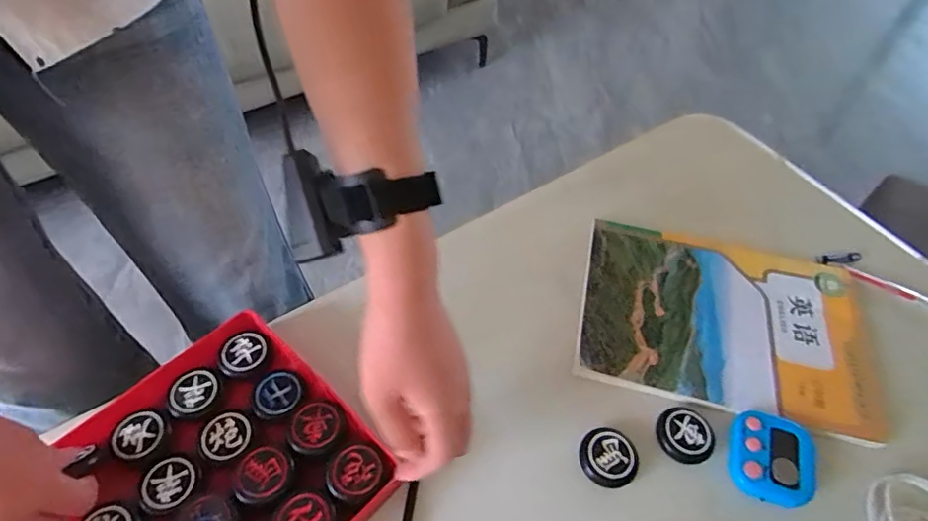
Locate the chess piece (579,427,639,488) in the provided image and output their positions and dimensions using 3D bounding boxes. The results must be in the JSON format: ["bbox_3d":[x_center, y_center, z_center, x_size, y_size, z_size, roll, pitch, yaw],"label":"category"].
[{"bbox_3d":[0.114,0.154,0.431,0.044,0.011,0.041,18,52,11],"label":"chess piece"}]

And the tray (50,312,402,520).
[{"bbox_3d":[-0.180,0.156,0.398,0.201,0.019,0.192,37,58,24],"label":"tray"}]

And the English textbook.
[{"bbox_3d":[0.238,0.052,0.507,0.251,0.012,0.182,13,52,7],"label":"English textbook"}]

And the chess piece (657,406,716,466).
[{"bbox_3d":[0.176,0.141,0.444,0.042,0.015,0.040,2,51,-2],"label":"chess piece"}]

